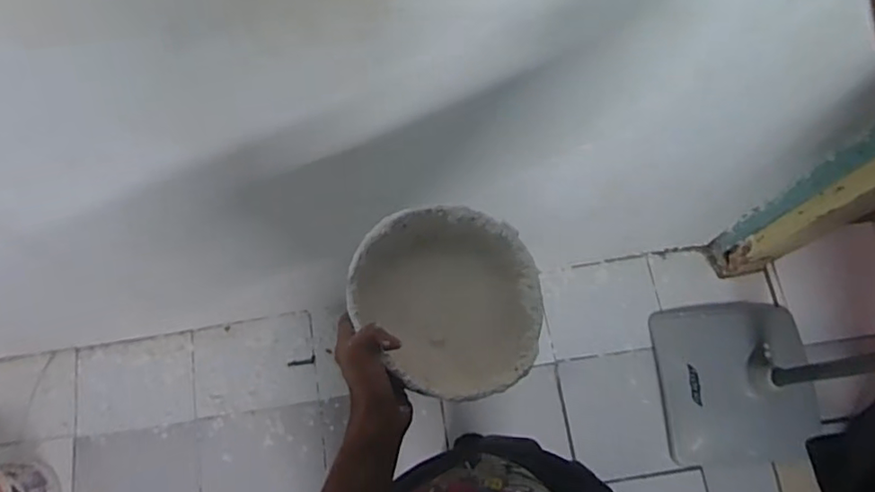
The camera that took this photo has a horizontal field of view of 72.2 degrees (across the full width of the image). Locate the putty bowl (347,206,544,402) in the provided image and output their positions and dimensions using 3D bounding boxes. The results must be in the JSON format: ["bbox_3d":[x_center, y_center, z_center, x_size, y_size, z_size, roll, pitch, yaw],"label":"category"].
[{"bbox_3d":[0.009,0.051,0.595,0.178,0.081,0.170,0,73,-1],"label":"putty bowl"}]

